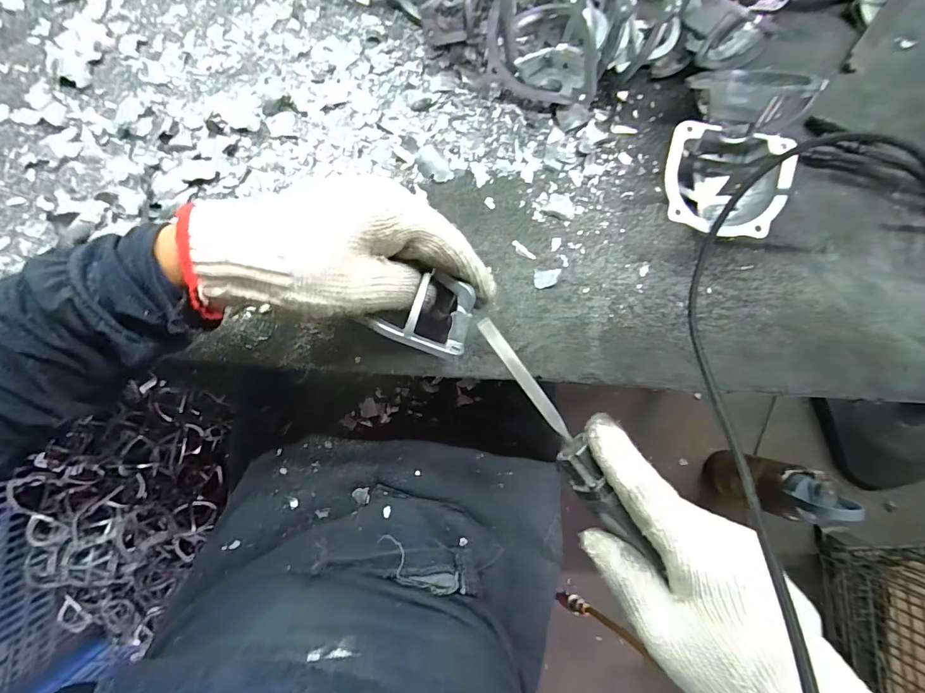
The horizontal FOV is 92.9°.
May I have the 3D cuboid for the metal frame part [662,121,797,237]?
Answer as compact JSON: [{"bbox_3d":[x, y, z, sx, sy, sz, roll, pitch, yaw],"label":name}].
[{"bbox_3d":[0.186,-0.117,0.329,0.083,0.050,0.081,10,84,-3],"label":"metal frame part"}]

